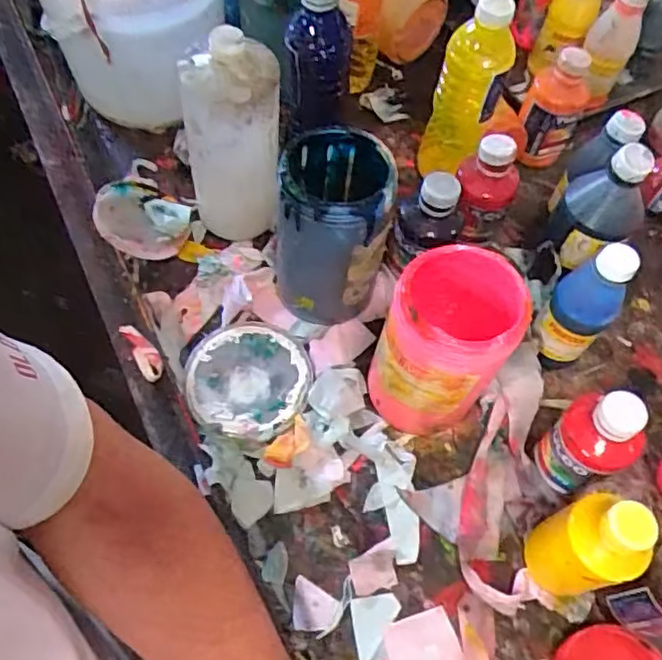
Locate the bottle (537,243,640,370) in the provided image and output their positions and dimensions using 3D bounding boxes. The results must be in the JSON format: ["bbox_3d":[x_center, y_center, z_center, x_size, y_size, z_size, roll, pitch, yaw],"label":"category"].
[{"bbox_3d":[0.218,-0.015,0.575,0.052,0.147,0.051,2,60,-3],"label":"bottle"}]

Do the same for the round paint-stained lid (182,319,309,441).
[{"bbox_3d":[-0.075,0.045,0.597,0.110,0.011,0.113,2,60,-3],"label":"round paint-stained lid"}]

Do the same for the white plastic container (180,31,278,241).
[{"bbox_3d":[-0.086,-0.164,0.576,0.080,0.194,0.061,-9,62,-9],"label":"white plastic container"}]

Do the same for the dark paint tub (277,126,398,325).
[{"bbox_3d":[0.001,-0.086,0.589,0.092,0.175,0.100,2,60,-3],"label":"dark paint tub"}]

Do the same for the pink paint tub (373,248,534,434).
[{"bbox_3d":[0.089,0.018,0.534,0.089,0.173,0.095,2,60,-3],"label":"pink paint tub"}]

